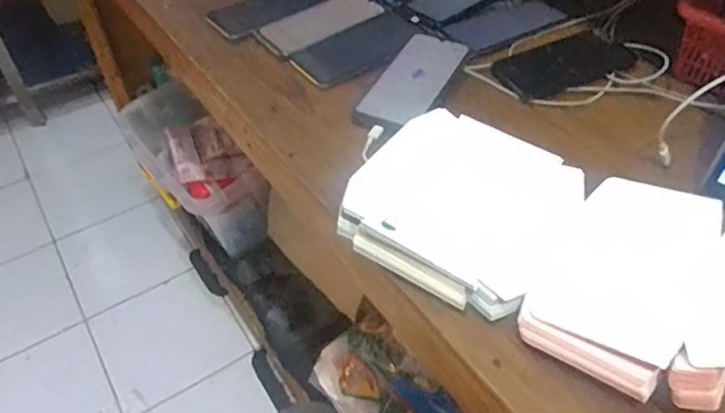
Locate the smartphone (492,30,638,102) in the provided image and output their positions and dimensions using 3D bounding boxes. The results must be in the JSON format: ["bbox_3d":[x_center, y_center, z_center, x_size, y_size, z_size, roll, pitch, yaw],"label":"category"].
[{"bbox_3d":[0.240,-0.167,0.681,0.168,0.007,0.083,-24,51,-19],"label":"smartphone"}]

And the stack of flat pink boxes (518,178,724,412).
[{"bbox_3d":[0.220,0.055,0.450,0.136,0.055,0.187,26,53,23],"label":"stack of flat pink boxes"}]

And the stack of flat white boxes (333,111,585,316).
[{"bbox_3d":[0.091,-0.006,0.516,0.173,0.034,0.186,26,53,23],"label":"stack of flat white boxes"}]

